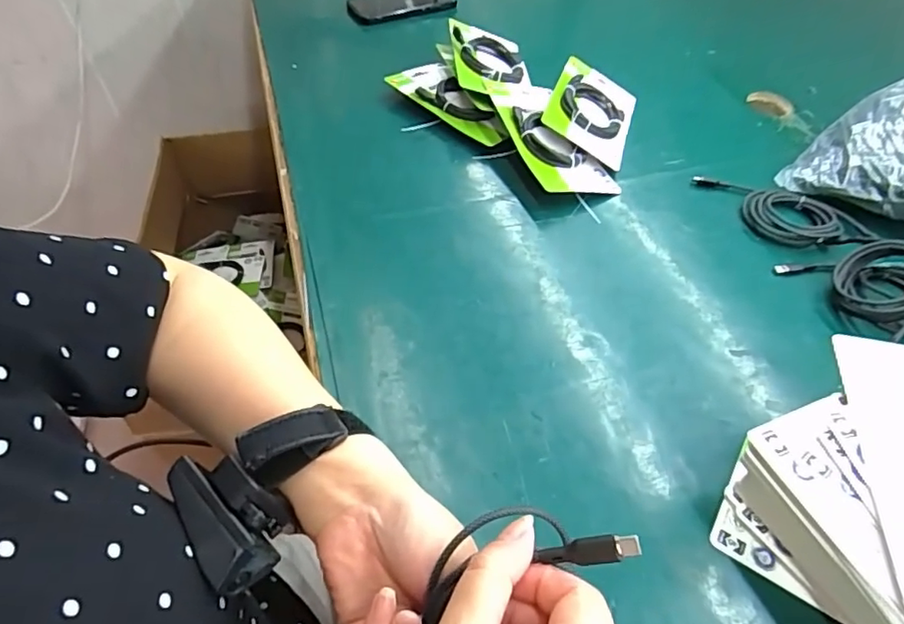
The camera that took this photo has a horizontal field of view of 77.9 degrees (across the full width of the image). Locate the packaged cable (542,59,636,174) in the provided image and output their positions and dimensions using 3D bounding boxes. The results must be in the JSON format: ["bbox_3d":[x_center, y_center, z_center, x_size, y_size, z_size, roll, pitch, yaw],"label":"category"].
[{"bbox_3d":[0.164,-0.236,0.648,0.100,0.015,0.156,29,52,-6],"label":"packaged cable"}]

